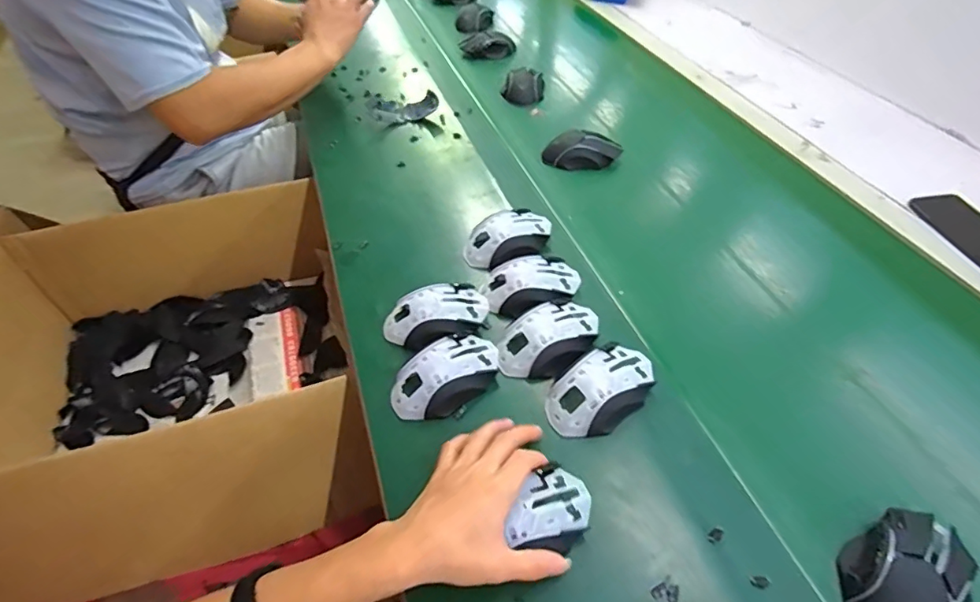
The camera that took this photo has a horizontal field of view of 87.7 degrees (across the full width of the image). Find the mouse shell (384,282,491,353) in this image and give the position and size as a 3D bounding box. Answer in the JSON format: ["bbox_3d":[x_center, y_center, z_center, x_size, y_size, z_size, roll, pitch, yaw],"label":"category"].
[{"bbox_3d":[-0.059,0.017,0.565,0.113,0.041,0.058,-15,49,-13],"label":"mouse shell"}]

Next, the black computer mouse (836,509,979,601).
[{"bbox_3d":[0.311,0.205,0.378,0.068,0.031,0.116,33,56,26],"label":"black computer mouse"}]

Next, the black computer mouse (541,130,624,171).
[{"bbox_3d":[0.141,-0.228,0.776,0.116,0.039,0.055,13,49,12],"label":"black computer mouse"}]

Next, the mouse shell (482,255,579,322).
[{"bbox_3d":[0.047,-0.019,0.584,0.106,0.032,0.072,-10,48,-9],"label":"mouse shell"}]

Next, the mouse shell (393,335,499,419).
[{"bbox_3d":[-0.043,0.074,0.512,0.113,0.031,0.062,-31,55,-25],"label":"mouse shell"}]

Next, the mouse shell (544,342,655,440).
[{"bbox_3d":[0.107,0.084,0.495,0.116,0.036,0.073,-29,54,-24],"label":"mouse shell"}]

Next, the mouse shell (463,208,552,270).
[{"bbox_3d":[0.025,-0.076,0.644,0.112,0.041,0.063,-21,51,-18],"label":"mouse shell"}]

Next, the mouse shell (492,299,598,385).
[{"bbox_3d":[0.062,0.039,0.534,0.113,0.030,0.068,-25,53,-21],"label":"mouse shell"}]

